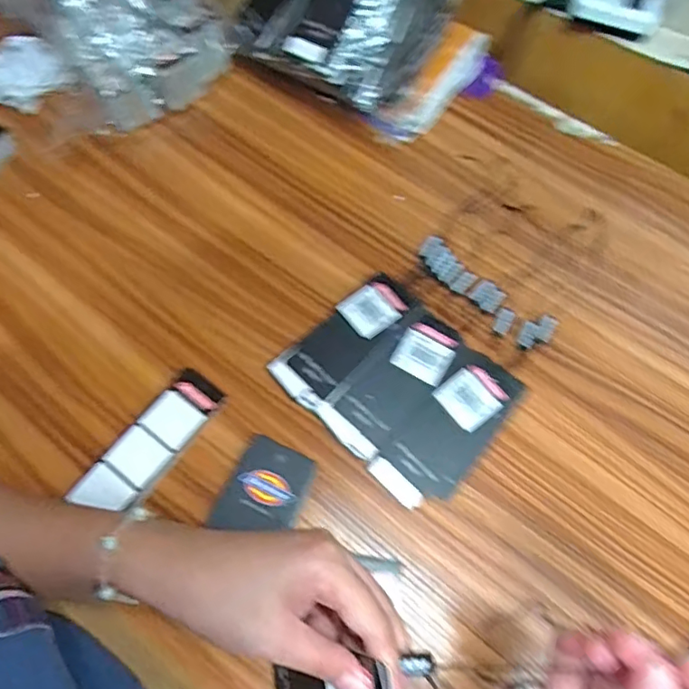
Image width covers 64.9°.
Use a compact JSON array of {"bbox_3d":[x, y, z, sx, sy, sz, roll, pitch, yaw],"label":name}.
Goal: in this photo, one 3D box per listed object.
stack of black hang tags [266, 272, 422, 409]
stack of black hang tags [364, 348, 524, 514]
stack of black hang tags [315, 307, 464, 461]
[{"bbox_3d":[0.003,-0.003,0.421,0.119,0.013,0.051,-39,71,-18],"label":"stack of black hang tags"},{"bbox_3d":[0.079,0.061,0.395,0.056,0.011,0.126,38,69,15],"label":"stack of black hang tags"},{"bbox_3d":[0.037,0.026,0.407,0.055,0.012,0.118,40,70,16],"label":"stack of black hang tags"}]

